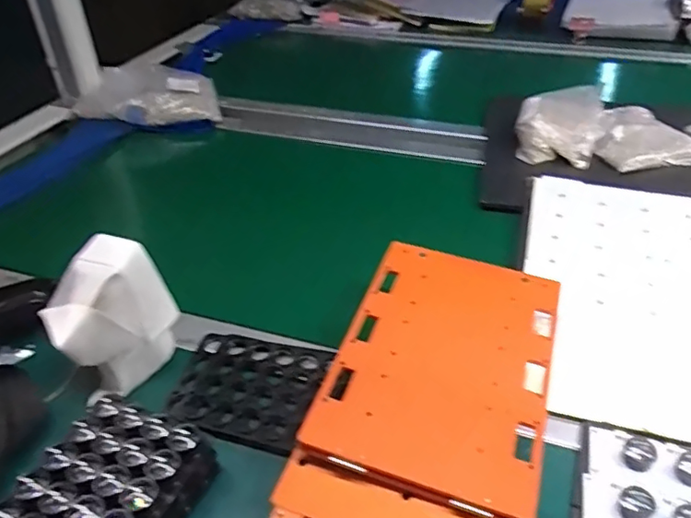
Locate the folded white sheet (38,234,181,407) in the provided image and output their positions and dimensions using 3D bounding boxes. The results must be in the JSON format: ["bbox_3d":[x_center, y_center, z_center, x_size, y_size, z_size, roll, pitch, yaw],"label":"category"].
[{"bbox_3d":[-0.200,0.052,0.488,0.057,0.121,0.100,26,46,32],"label":"folded white sheet"}]

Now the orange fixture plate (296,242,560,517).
[{"bbox_3d":[0.081,0.076,0.457,0.157,0.027,0.230,11,40,17],"label":"orange fixture plate"}]

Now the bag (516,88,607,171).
[{"bbox_3d":[0.315,-0.201,0.836,0.121,0.051,0.172,13,40,19],"label":"bag"}]

